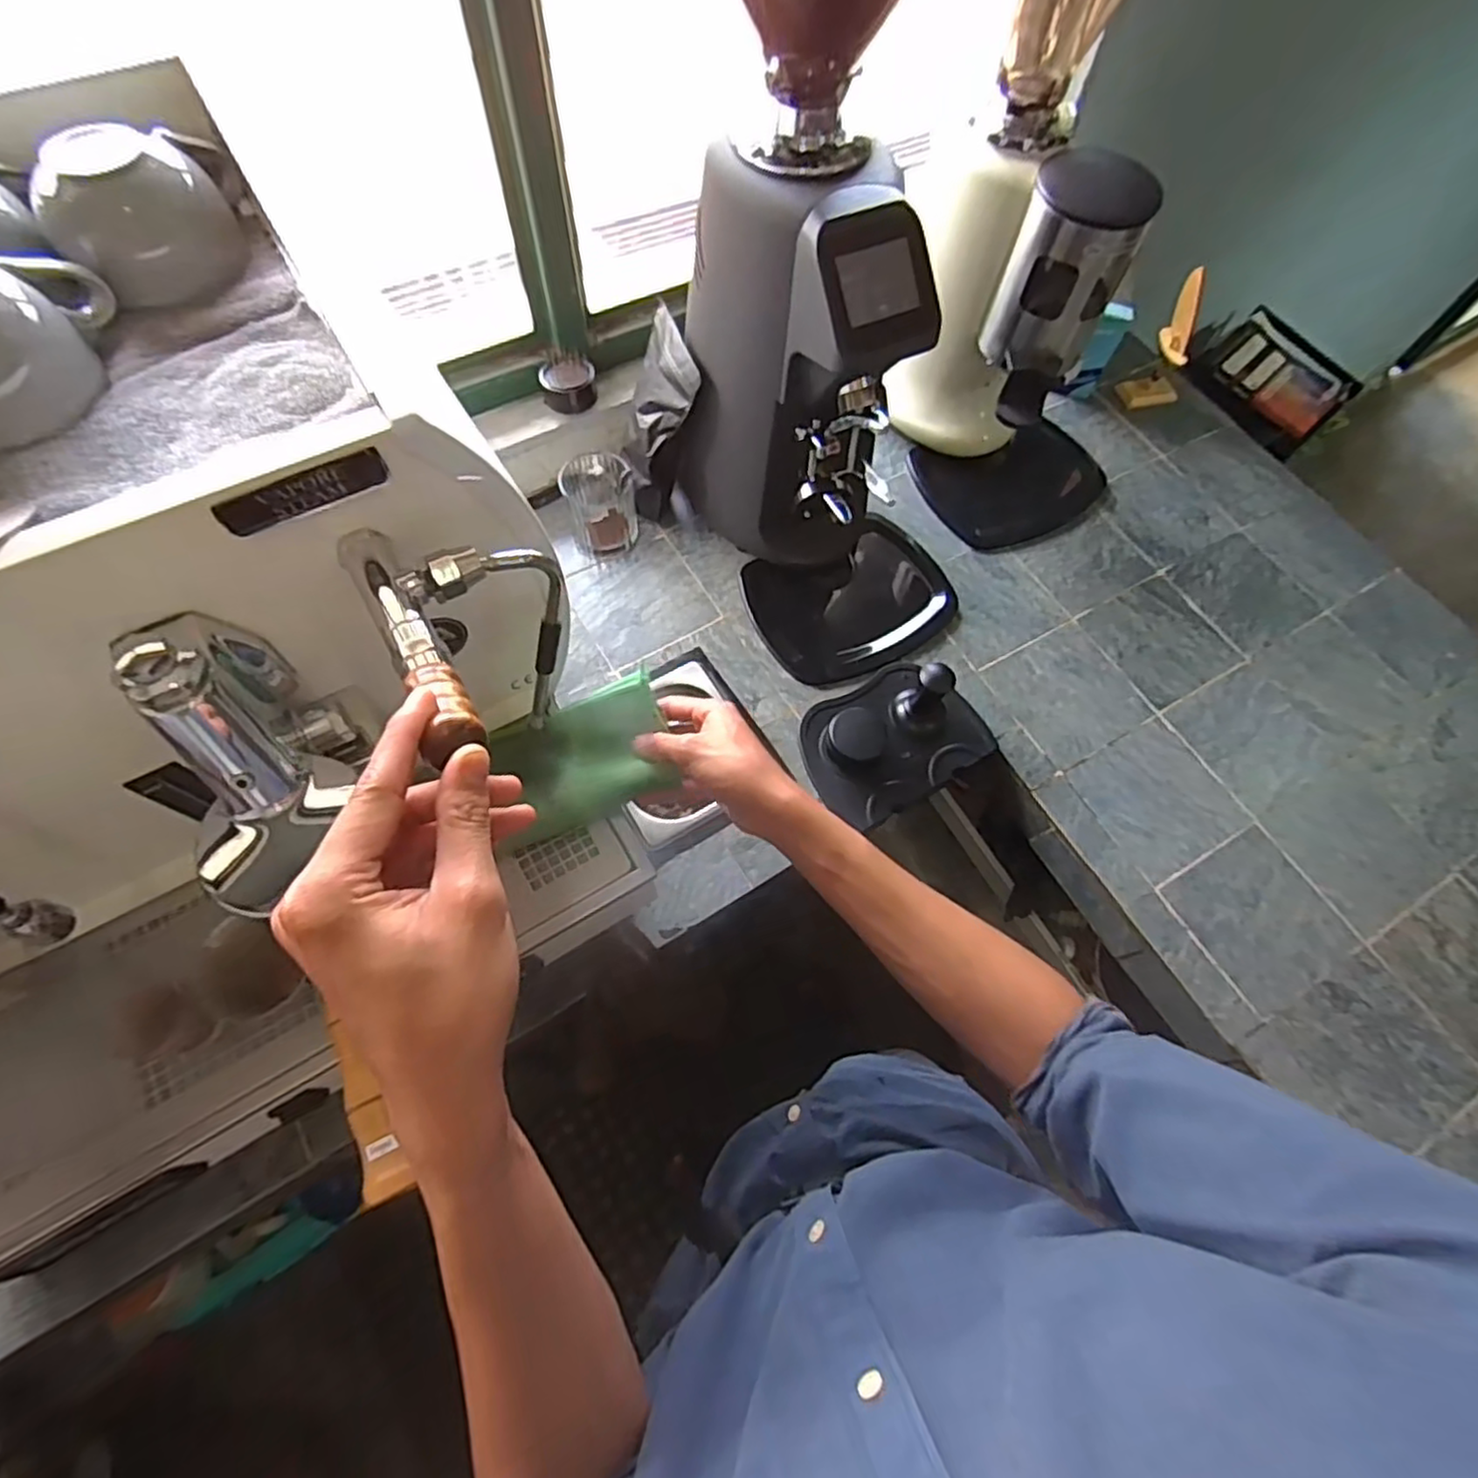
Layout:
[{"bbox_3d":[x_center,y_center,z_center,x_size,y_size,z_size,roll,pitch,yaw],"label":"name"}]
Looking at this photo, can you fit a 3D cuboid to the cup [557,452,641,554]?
[{"bbox_3d":[-0.165,-0.288,0.849,0.079,0.086,0.093,-4,66,-5],"label":"cup"}]

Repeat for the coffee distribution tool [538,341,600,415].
[{"bbox_3d":[-0.204,-0.430,0.836,0.067,0.049,0.058,-9,66,-8],"label":"coffee distribution tool"}]

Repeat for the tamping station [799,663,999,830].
[{"bbox_3d":[0.172,-0.016,0.746,0.202,0.084,0.142,-27,70,-15],"label":"tamping station"}]

